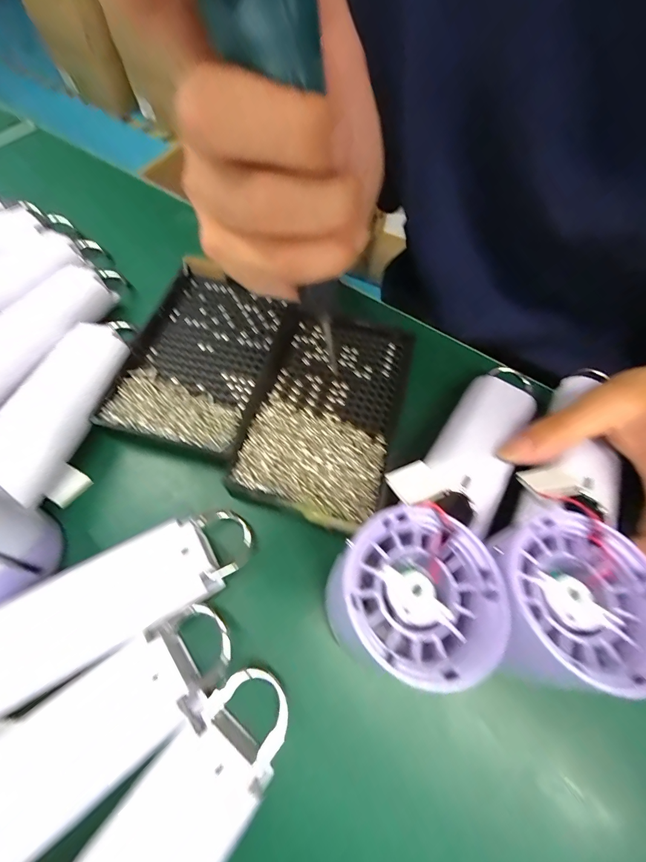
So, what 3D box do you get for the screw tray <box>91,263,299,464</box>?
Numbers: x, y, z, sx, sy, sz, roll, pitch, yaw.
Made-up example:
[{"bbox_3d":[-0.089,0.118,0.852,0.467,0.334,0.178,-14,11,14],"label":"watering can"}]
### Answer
[{"bbox_3d":[-0.078,-0.051,0.228,0.091,0.011,0.131,17,66,4],"label":"screw tray"}]

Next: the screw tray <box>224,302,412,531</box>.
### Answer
[{"bbox_3d":[0.001,-0.018,0.216,0.091,0.009,0.142,16,65,4],"label":"screw tray"}]

